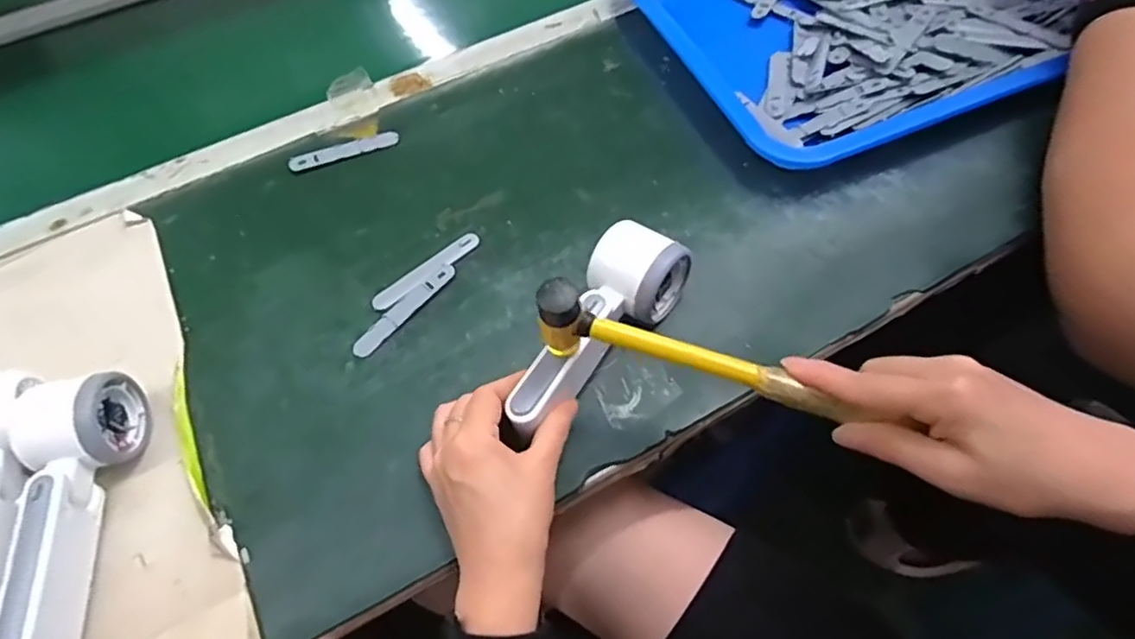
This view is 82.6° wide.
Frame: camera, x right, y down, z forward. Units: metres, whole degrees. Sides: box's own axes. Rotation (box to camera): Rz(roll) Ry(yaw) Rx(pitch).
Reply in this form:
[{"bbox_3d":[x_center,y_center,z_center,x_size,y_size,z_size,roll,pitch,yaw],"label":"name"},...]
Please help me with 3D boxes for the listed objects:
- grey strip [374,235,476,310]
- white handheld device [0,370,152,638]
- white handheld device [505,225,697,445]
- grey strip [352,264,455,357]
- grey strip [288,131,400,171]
[{"bbox_3d":[-0.108,-0.038,0.498,0.095,0.004,0.015,-38,62,-19],"label":"grey strip"},{"bbox_3d":[-0.306,0.114,0.387,0.060,0.049,0.169,-9,57,-1],"label":"white handheld device"},{"bbox_3d":[0.015,0.007,0.428,0.053,0.048,0.163,34,68,22],"label":"white handheld device"},{"bbox_3d":[-0.121,-0.009,0.480,0.016,0.004,0.095,35,66,24],"label":"grey strip"},{"bbox_3d":[-0.198,-0.150,0.574,0.095,0.007,0.018,-20,57,-8],"label":"grey strip"}]

